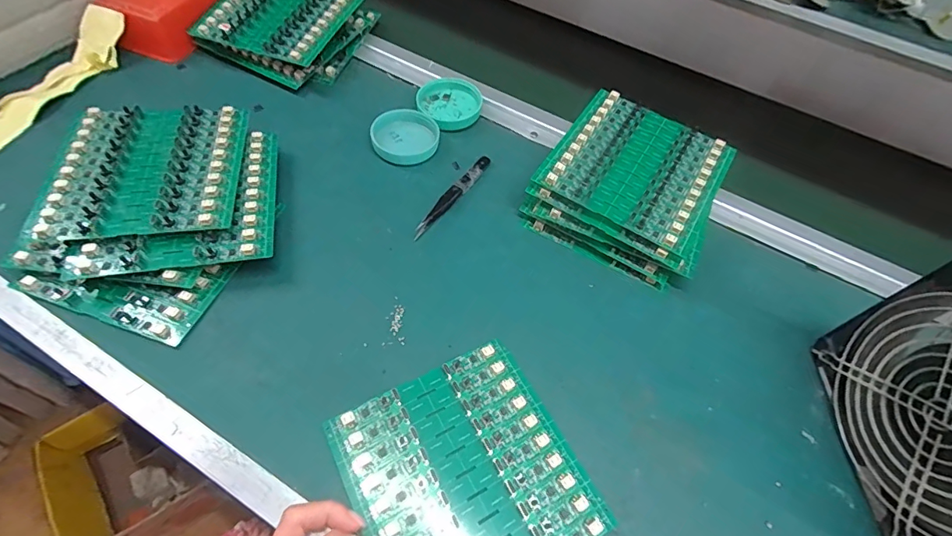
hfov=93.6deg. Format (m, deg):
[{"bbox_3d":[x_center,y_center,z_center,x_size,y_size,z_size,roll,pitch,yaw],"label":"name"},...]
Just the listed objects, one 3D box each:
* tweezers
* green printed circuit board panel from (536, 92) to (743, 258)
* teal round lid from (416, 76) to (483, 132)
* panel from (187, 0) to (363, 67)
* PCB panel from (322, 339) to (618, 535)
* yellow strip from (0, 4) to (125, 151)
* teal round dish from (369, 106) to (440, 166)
[{"bbox_3d":[-0.019,-0.067,0.403,0.013,0.009,0.115,29,59,13],"label":"tweezers"},{"bbox_3d":[0.141,-0.091,0.387,0.135,0.011,0.136,30,61,14],"label":"green printed circuit board panel"},{"bbox_3d":[-0.025,-0.172,0.466,0.064,0.009,0.069,3,57,-4],"label":"teal round lid"},{"bbox_3d":[-0.213,-0.282,0.488,0.133,0.016,0.137,18,62,5],"label":"panel"},{"bbox_3d":[-0.006,0.128,0.279,0.132,0.004,0.138,-23,61,-21],"label":"PCB panel"},{"bbox_3d":[-0.412,-0.182,0.424,0.045,0.032,0.186,18,57,6],"label":"yellow strip"},{"bbox_3d":[-0.069,-0.130,0.436,0.064,0.015,0.060,3,57,-4],"label":"teal round dish"}]

